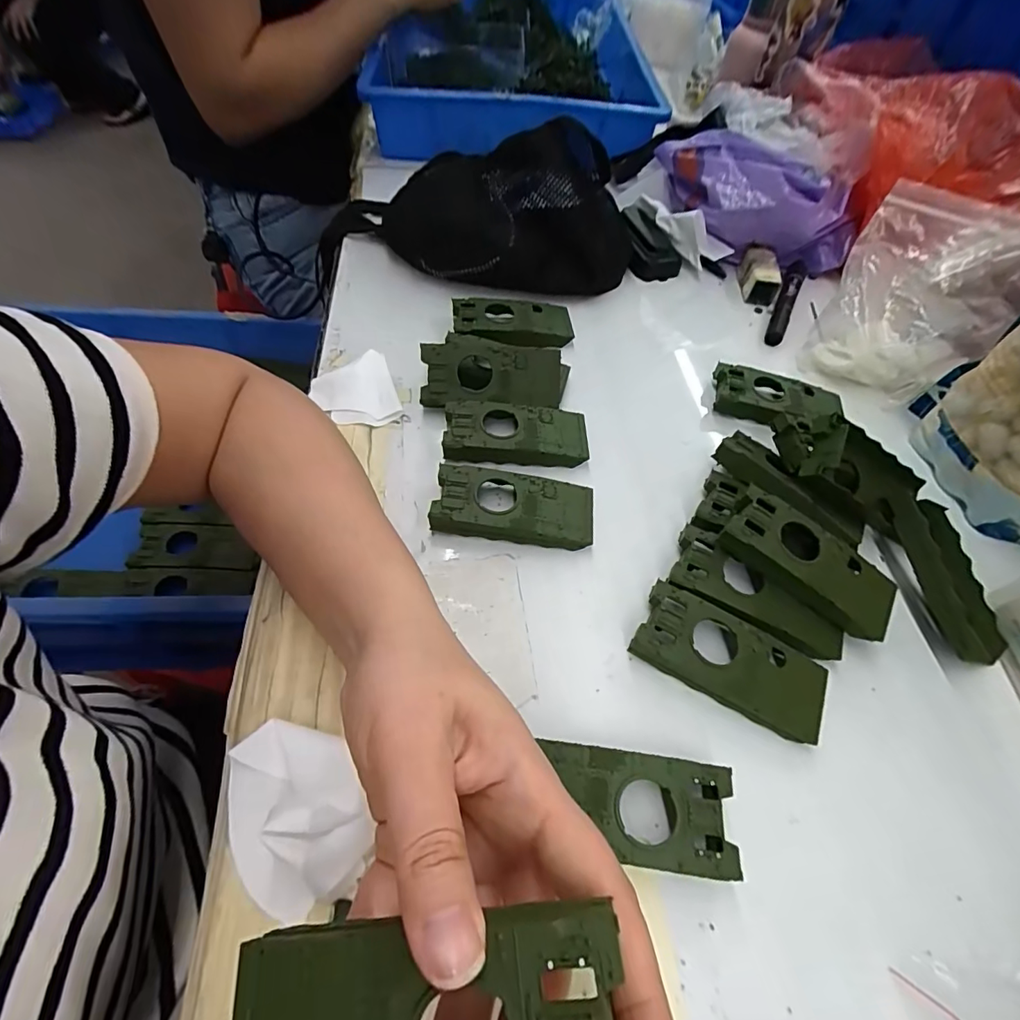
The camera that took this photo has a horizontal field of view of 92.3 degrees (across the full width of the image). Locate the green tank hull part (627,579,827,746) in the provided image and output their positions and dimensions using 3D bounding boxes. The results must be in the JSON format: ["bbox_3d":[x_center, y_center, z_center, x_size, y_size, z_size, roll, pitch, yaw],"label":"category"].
[{"bbox_3d":[0.123,0.085,0.277,0.104,0.018,0.049,26,58,12],"label":"green tank hull part"}]

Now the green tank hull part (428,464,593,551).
[{"bbox_3d":[0.003,-0.001,0.326,0.103,0.020,0.045,6,56,-1],"label":"green tank hull part"}]

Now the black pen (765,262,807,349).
[{"bbox_3d":[0.277,-0.212,0.491,0.020,0.016,0.147,27,58,13],"label":"black pen"}]

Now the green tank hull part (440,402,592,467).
[{"bbox_3d":[0.005,-0.055,0.361,0.104,0.020,0.047,0,56,-5],"label":"green tank hull part"}]

